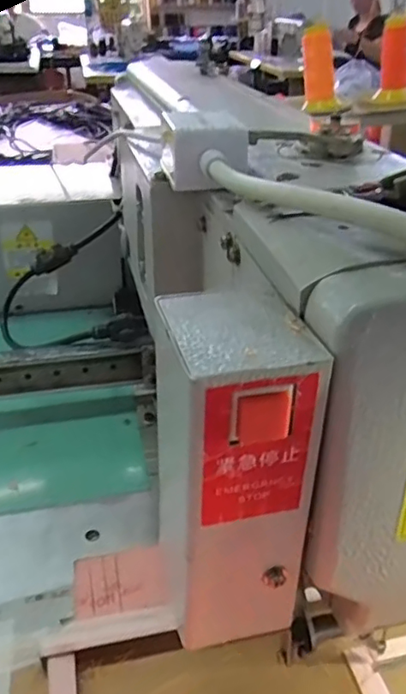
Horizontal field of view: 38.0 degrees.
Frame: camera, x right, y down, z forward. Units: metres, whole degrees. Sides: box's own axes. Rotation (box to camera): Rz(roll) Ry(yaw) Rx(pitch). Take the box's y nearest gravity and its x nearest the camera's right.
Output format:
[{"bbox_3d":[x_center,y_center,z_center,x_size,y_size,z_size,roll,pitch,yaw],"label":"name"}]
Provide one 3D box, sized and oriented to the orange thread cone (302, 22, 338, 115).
[{"bbox_3d":[0.179,-0.422,0.896,0.053,0.124,0.057,-4,0,-10],"label":"orange thread cone"}]

